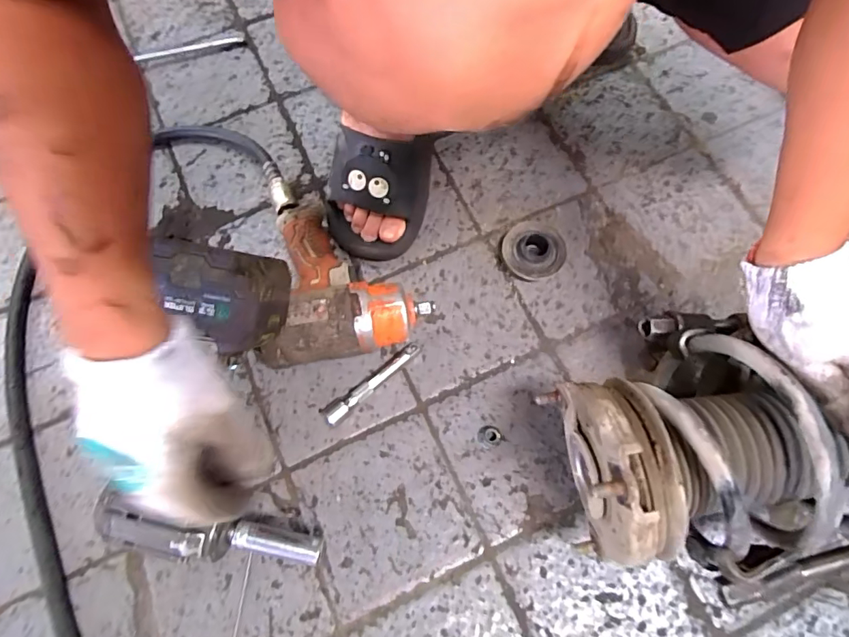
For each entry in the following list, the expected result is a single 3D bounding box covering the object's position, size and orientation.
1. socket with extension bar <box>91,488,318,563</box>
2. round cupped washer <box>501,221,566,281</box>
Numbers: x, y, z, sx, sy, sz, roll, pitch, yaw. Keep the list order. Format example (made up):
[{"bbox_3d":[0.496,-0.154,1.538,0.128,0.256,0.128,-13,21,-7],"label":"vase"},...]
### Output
[{"bbox_3d":[-0.194,0.196,0.457,0.195,0.055,0.045,10,68,-6],"label":"socket with extension bar"},{"bbox_3d":[0.125,-0.080,0.576,0.069,0.023,0.073,0,70,0],"label":"round cupped washer"}]

